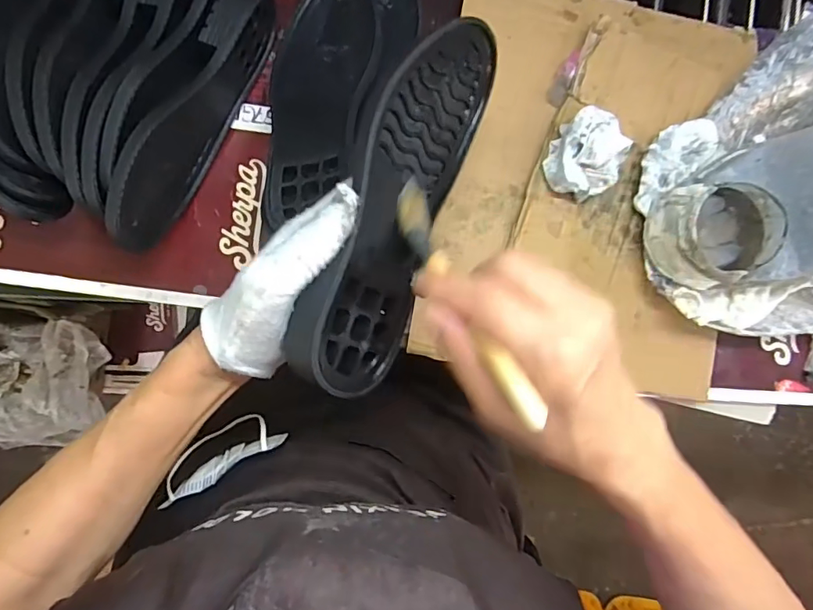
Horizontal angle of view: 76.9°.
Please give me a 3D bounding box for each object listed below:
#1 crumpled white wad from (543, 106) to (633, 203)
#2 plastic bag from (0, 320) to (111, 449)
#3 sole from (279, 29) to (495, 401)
[{"bbox_3d":[0.139,-0.115,0.393,0.055,0.036,0.063,15,88,-4],"label":"crumpled white wad"},{"bbox_3d":[-0.763,0.130,0.931,0.353,0.177,0.233,6,89,-4],"label":"plastic bag"},{"bbox_3d":[-0.007,-0.059,0.285,0.033,0.076,0.218,11,74,36],"label":"sole"}]

